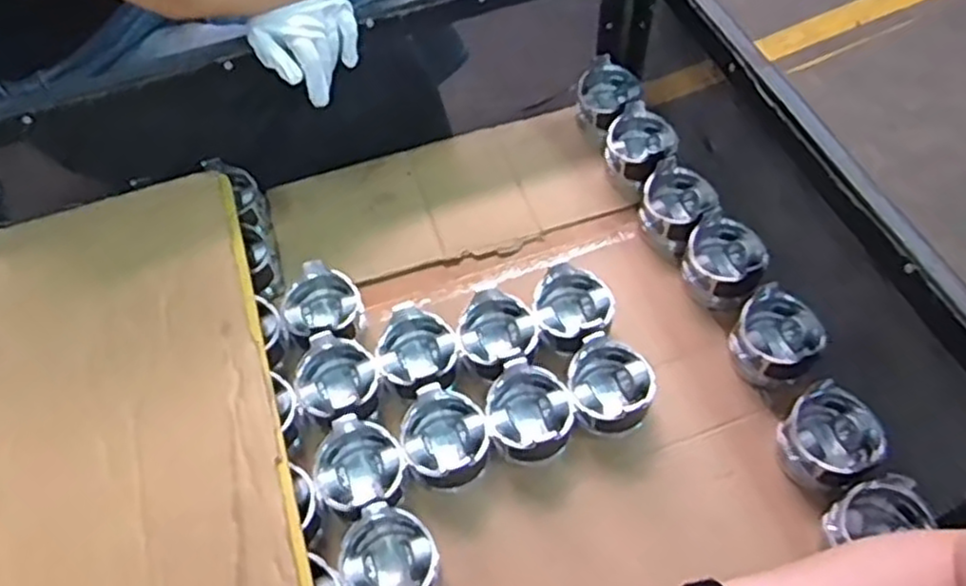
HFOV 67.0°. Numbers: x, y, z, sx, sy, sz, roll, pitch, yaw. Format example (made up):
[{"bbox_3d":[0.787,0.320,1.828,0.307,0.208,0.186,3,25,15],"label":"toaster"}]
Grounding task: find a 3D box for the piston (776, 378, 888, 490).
[{"bbox_3d":[0.339,0.143,0.714,0.083,0.068,0.082,-2,57,3],"label":"piston"}]

